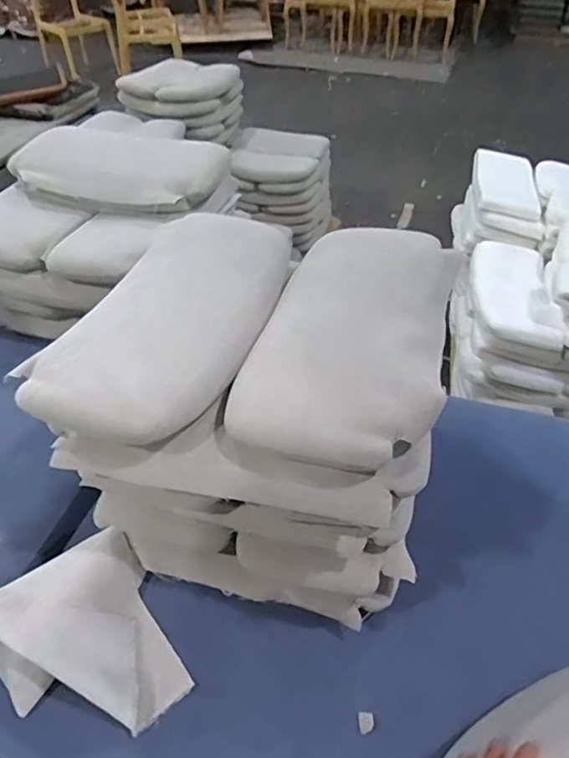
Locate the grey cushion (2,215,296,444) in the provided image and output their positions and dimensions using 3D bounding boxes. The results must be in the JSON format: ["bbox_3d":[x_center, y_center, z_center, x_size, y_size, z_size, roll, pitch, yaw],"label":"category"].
[{"bbox_3d":[-0.134,-0.103,0.708,0.212,0.038,0.463,16,48,15],"label":"grey cushion"}]

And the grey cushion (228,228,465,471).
[{"bbox_3d":[0.088,-0.074,0.660,0.224,0.052,0.418,12,47,11],"label":"grey cushion"}]

